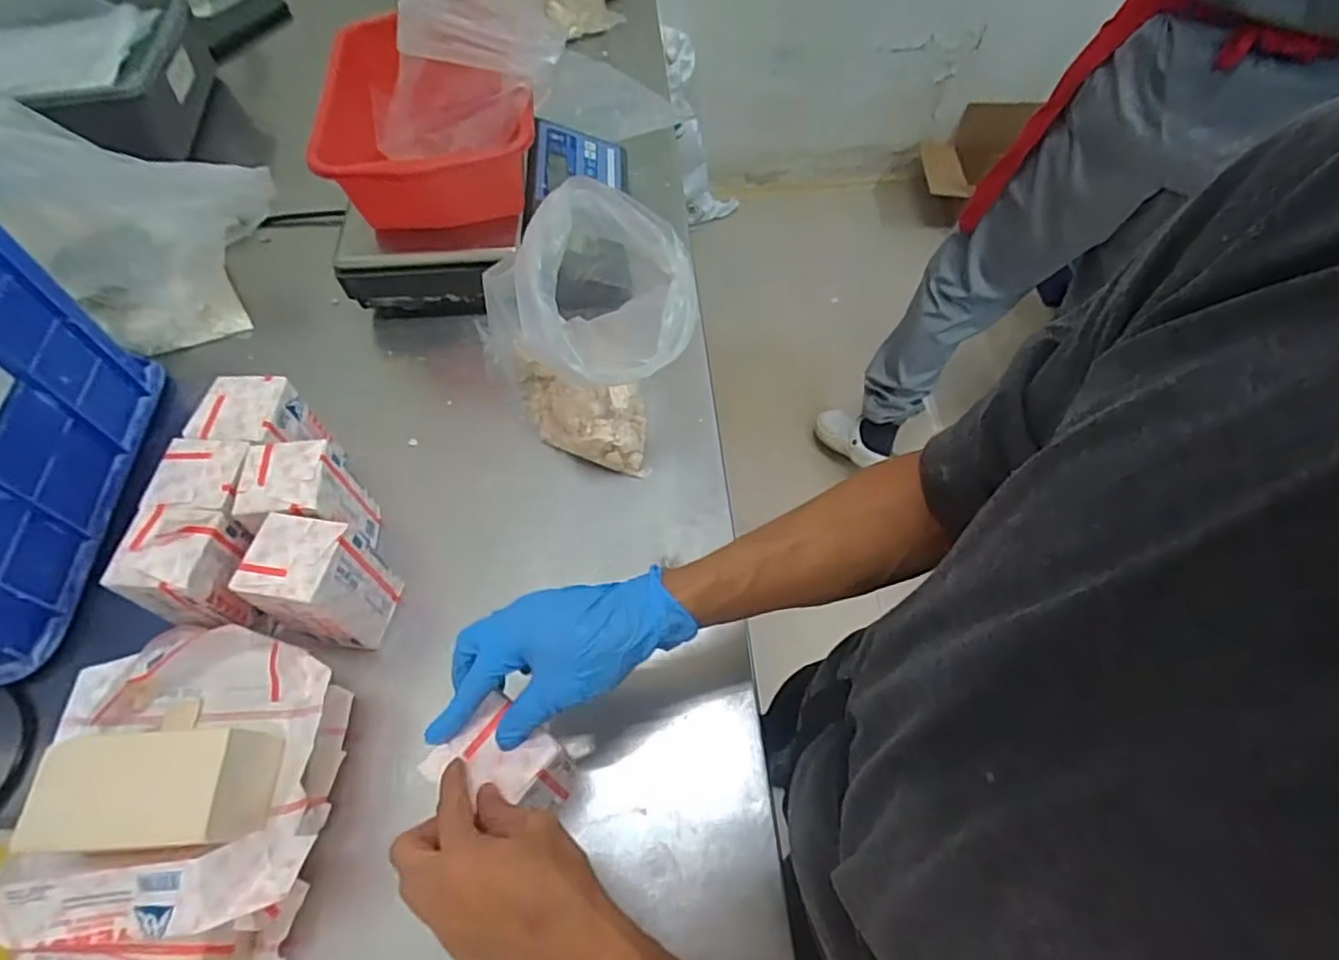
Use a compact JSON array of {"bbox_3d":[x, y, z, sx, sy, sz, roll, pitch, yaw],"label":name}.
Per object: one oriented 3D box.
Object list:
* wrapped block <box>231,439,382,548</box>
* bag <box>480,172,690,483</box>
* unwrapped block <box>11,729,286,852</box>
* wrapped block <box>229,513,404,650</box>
[{"bbox_3d":[-0.308,0.029,0.574,0.074,0.116,0.076,-4,60,-3],"label":"wrapped block"},{"bbox_3d":[-0.074,-0.152,0.640,0.174,0.195,0.230,-32,65,-17],"label":"bag"},{"bbox_3d":[-0.331,0.197,0.428,0.127,0.061,0.077,-3,60,-2],"label":"unwrapped block"},{"bbox_3d":[-0.283,0.087,0.538,0.076,0.116,0.071,13,61,7],"label":"wrapped block"}]

